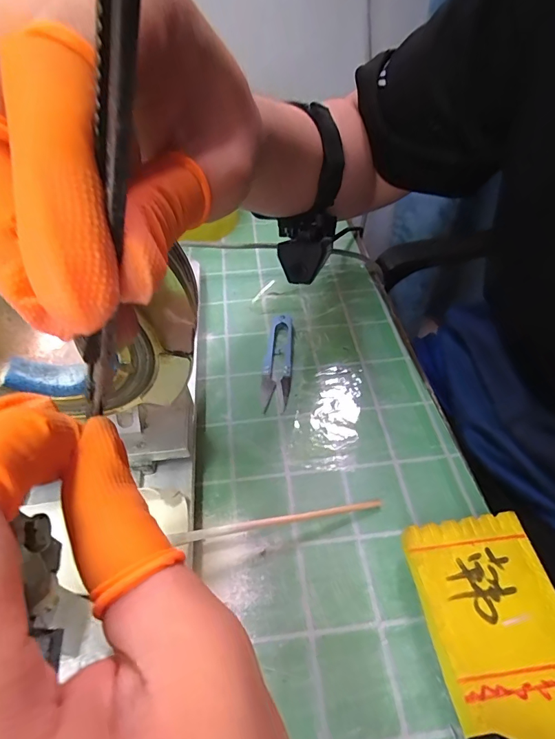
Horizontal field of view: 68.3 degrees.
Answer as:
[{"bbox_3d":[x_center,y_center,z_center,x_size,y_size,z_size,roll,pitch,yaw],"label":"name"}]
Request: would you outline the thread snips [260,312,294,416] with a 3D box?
[{"bbox_3d":[0.001,-0.010,0.353,0.024,0.010,0.105,2,49,4],"label":"thread snips"}]

